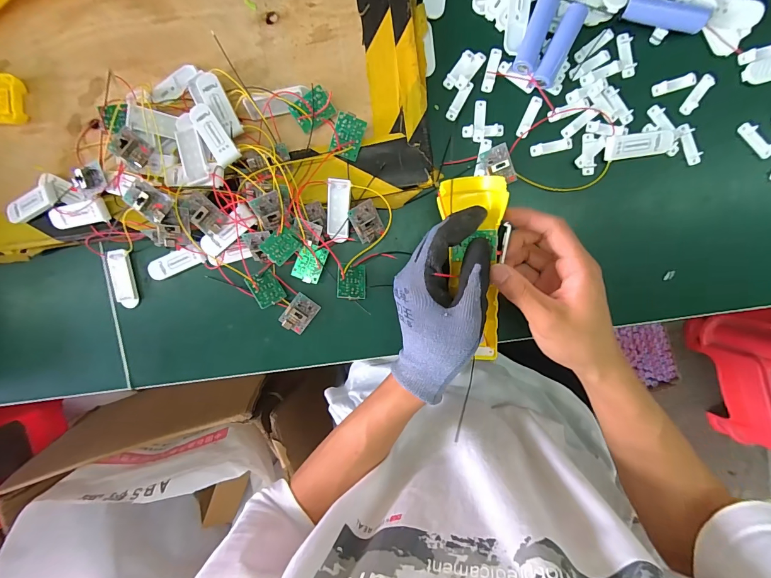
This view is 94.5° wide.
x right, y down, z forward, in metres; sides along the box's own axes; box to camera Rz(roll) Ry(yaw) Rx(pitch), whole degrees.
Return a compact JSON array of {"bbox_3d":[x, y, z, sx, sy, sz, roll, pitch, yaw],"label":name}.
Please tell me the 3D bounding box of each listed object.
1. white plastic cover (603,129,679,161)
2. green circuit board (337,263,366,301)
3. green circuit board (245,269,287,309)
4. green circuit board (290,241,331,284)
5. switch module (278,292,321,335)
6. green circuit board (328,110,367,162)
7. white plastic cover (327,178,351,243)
[{"bbox_3d":[0.229,-0.129,0.318,0.063,0.010,0.020,-8,98,3],"label":"white plastic cover"},{"bbox_3d":[-0.031,-0.007,0.337,0.027,0.005,0.034,3,72,-13],"label":"green circuit board"},{"bbox_3d":[-0.115,-0.001,0.342,0.027,0.004,0.033,-32,88,-27],"label":"green circuit board"},{"bbox_3d":[-0.071,-0.024,0.336,0.026,0.008,0.036,22,90,-12],"label":"green circuit board"},{"bbox_3d":[-0.085,0.025,0.351,0.026,0.009,0.036,38,98,-4],"label":"switch module"},{"bbox_3d":[-0.033,-0.132,0.310,0.025,0.006,0.036,12,119,-19],"label":"green circuit board"},{"bbox_3d":[-0.043,-0.071,0.327,0.021,0.006,0.056,6,112,4],"label":"white plastic cover"}]

